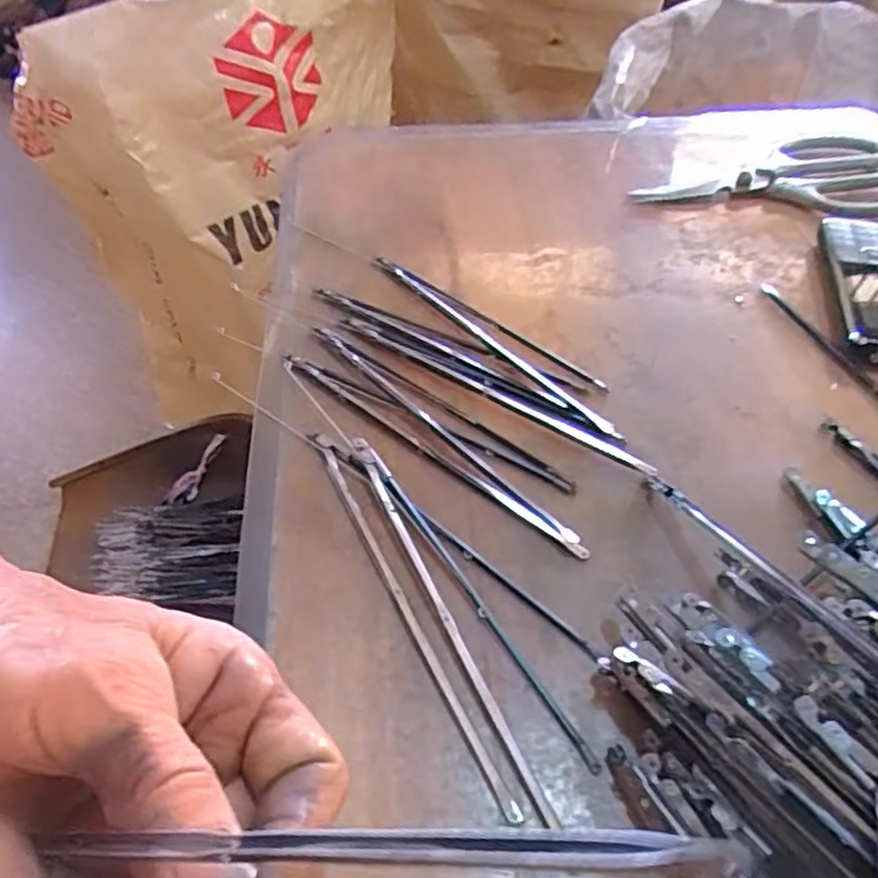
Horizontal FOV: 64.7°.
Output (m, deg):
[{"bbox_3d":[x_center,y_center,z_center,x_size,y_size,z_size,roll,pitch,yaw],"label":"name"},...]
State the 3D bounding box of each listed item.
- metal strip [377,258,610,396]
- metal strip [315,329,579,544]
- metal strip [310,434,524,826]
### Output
[{"bbox_3d":[0.024,-0.069,0.389,0.162,0.005,0.008,33,57,26],"label":"metal strip"},{"bbox_3d":[-0.004,-0.008,0.339,0.009,0.004,0.183,-34,57,-26],"label":"metal strip"},{"bbox_3d":[-0.016,0.062,0.280,0.006,0.004,0.184,-21,52,-17],"label":"metal strip"}]

